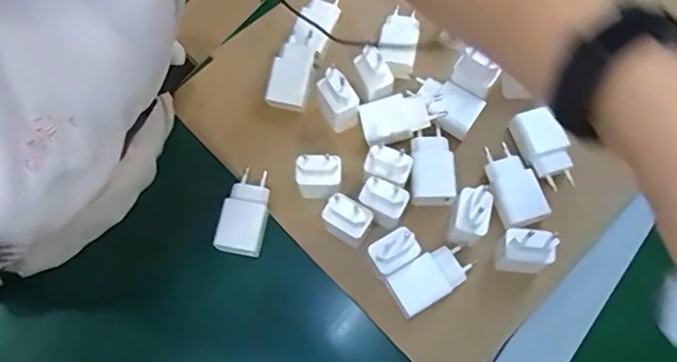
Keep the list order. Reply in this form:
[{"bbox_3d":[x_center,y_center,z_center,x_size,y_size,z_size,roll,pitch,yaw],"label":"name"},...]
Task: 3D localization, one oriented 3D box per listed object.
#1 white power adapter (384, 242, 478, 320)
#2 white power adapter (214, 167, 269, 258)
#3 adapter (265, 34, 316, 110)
[{"bbox_3d":[0.081,0.086,0.462,0.076,0.033,0.039,-31,72,-9],"label":"white power adapter"},{"bbox_3d":[-0.085,0.029,0.484,0.041,0.024,0.080,7,70,4],"label":"white power adapter"},{"bbox_3d":[-0.046,-0.102,0.528,0.038,0.038,0.067,10,71,5],"label":"adapter"}]

